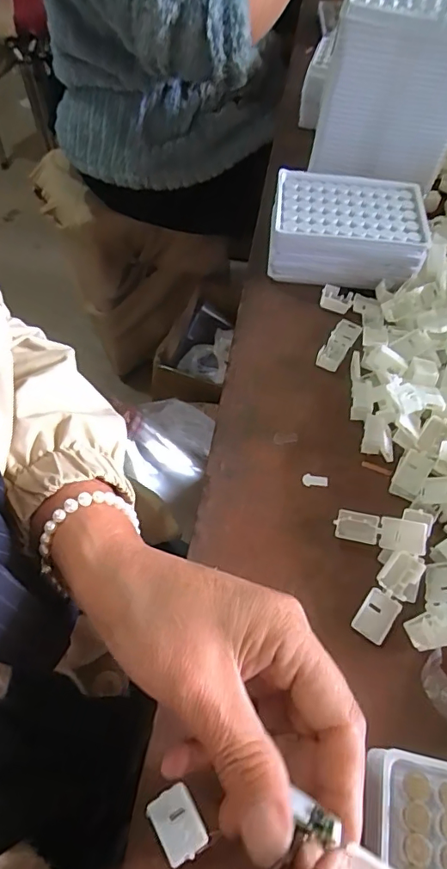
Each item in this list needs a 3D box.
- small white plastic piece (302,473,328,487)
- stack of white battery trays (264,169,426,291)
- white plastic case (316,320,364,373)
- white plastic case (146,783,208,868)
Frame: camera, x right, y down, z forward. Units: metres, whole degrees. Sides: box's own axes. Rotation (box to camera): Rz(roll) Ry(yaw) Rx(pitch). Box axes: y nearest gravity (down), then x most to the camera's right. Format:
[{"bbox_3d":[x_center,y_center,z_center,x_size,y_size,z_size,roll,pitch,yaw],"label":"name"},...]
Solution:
[{"bbox_3d":[0.064,0.032,0.348,0.017,0.004,0.010,15,58,8],"label":"small white plastic piece"},{"bbox_3d":[0.108,-0.183,0.447,0.130,0.045,0.096,7,56,4],"label":"stack of white battery trays"},{"bbox_3d":[0.094,-0.075,0.410,0.018,0.008,0.055,29,61,16],"label":"white plastic case"},{"bbox_3d":[-0.022,0.185,0.238,0.020,0.011,0.028,-28,62,-18],"label":"white plastic case"}]

